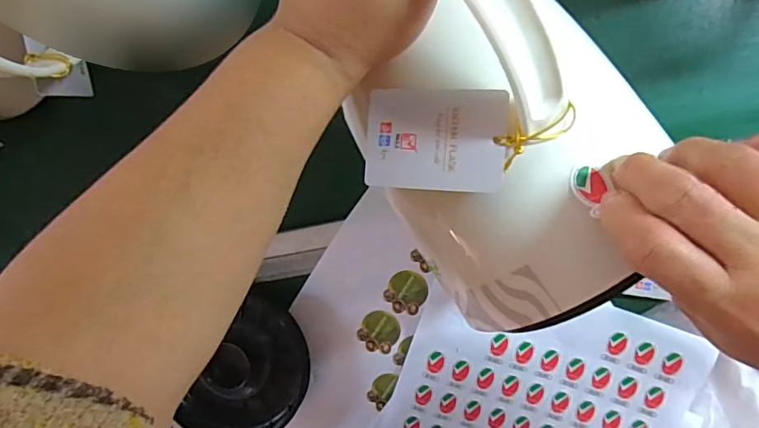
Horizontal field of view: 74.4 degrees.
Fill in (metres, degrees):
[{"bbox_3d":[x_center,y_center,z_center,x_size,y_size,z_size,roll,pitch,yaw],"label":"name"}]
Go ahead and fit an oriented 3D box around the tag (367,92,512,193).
[{"bbox_3d":[0.027,-0.037,0.249,0.069,0.004,0.050,4,88,16],"label":"tag"}]

